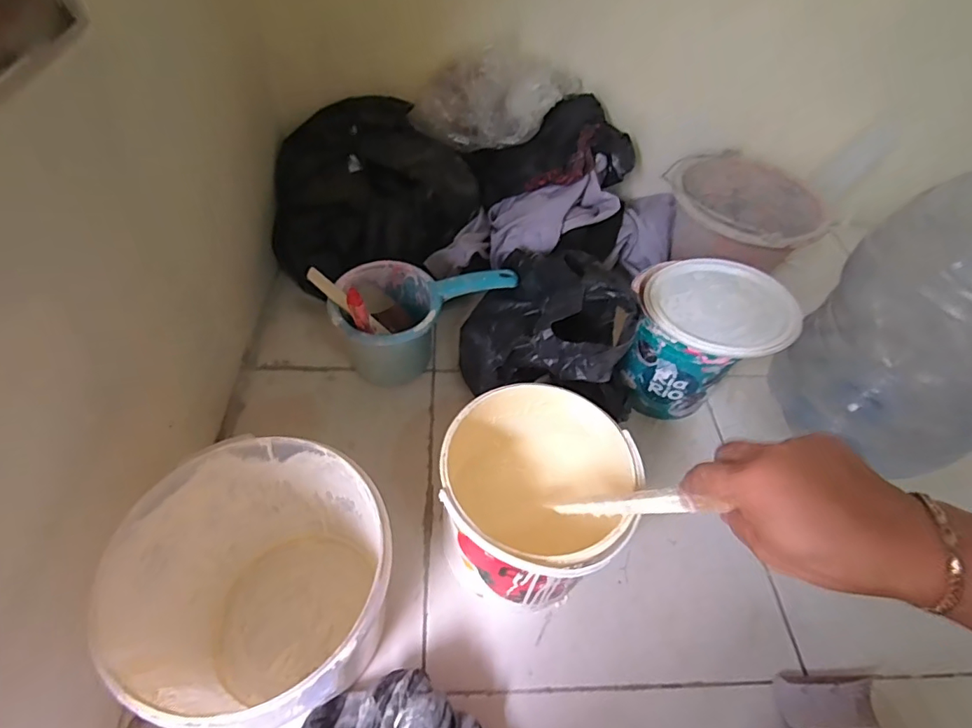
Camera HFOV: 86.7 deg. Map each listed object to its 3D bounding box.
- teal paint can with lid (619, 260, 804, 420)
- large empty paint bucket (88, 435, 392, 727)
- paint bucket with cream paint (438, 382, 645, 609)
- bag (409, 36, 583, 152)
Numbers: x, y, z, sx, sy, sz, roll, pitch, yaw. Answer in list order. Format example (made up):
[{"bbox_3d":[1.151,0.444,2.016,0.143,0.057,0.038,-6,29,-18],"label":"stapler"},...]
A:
[{"bbox_3d":[0.278,-0.032,0.690,0.179,0.170,0.161,38,58,23],"label":"teal paint can with lid"},{"bbox_3d":[-0.186,0.202,0.456,0.202,0.183,0.197,3,51,-3],"label":"large empty paint bucket"},{"bbox_3d":[0.044,0.148,0.538,0.183,0.191,0.175,3,51,-3],"label":"paint bucket with cream paint"},{"bbox_3d":[0.017,-0.395,0.774,0.250,0.129,0.120,4,51,-2],"label":"bag"}]

